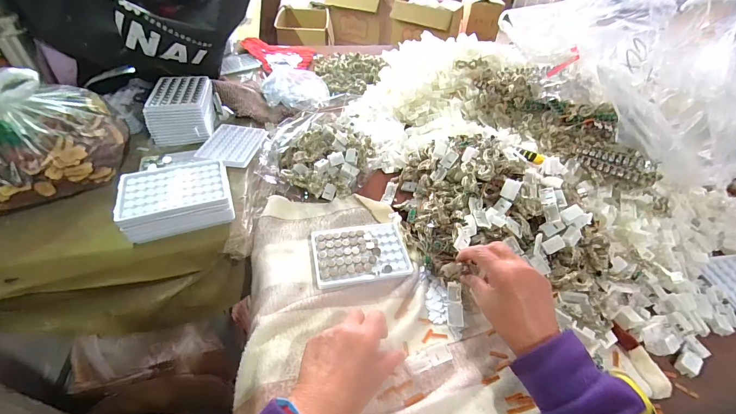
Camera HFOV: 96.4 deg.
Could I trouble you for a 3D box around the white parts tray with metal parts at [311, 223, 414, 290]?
[{"bbox_3d":[-0.011,0.065,0.466,0.127,0.013,0.096,-9,45,-12],"label":"white parts tray with metal parts"}]

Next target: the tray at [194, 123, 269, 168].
[{"bbox_3d":[-0.245,-0.117,0.594,0.093,0.009,0.126,6,44,3],"label":"tray"}]

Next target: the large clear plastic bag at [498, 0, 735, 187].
[{"bbox_3d":[0.464,-0.248,0.555,0.258,0.224,0.404,-27,52,-28],"label":"large clear plastic bag"}]

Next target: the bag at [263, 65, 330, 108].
[{"bbox_3d":[-0.174,-0.291,0.798,0.160,0.062,0.125,-12,46,-15],"label":"bag"}]

